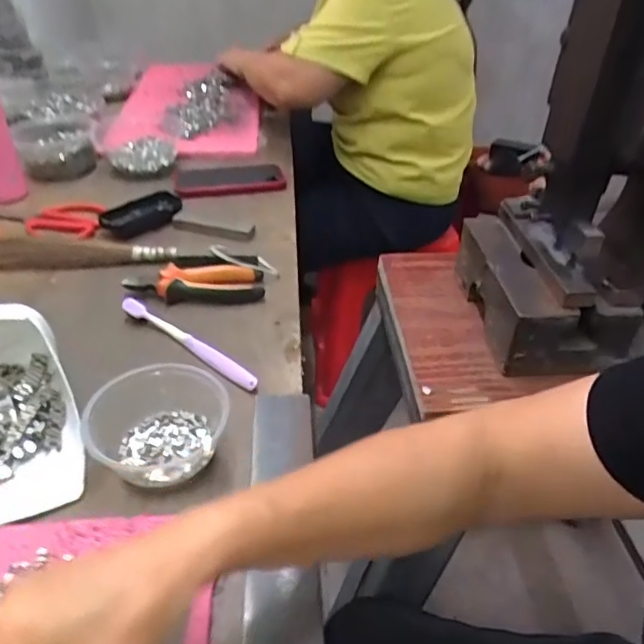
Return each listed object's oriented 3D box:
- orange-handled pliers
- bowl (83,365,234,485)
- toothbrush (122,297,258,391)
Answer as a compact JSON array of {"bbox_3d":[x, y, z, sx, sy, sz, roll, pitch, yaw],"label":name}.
[{"bbox_3d":[-0.143,-0.043,0.633,0.149,0.024,0.051,-2,38,-4],"label":"orange-handled pliers"},{"bbox_3d":[-0.127,0.081,0.449,0.089,0.053,0.096,1,38,-1],"label":"bowl"},{"bbox_3d":[-0.134,0.018,0.562,0.184,0.016,0.016,25,44,28],"label":"toothbrush"}]

